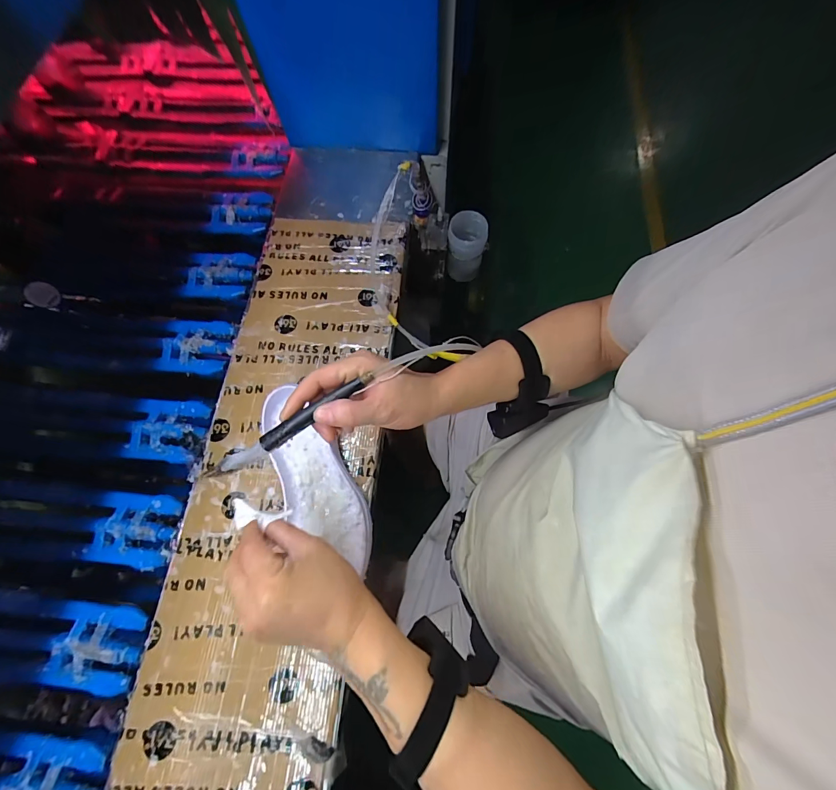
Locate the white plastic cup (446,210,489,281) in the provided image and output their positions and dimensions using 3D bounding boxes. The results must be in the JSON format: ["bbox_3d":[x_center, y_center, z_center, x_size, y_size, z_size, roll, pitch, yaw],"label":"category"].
[{"bbox_3d":[0.096,-0.293,0.752,0.072,0.127,0.073,0,70,1],"label":"white plastic cup"}]

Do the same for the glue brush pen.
[{"bbox_3d":[-0.108,0.026,0.324,0.153,0.015,0.015,-33,73,-3],"label":"glue brush pen"}]

